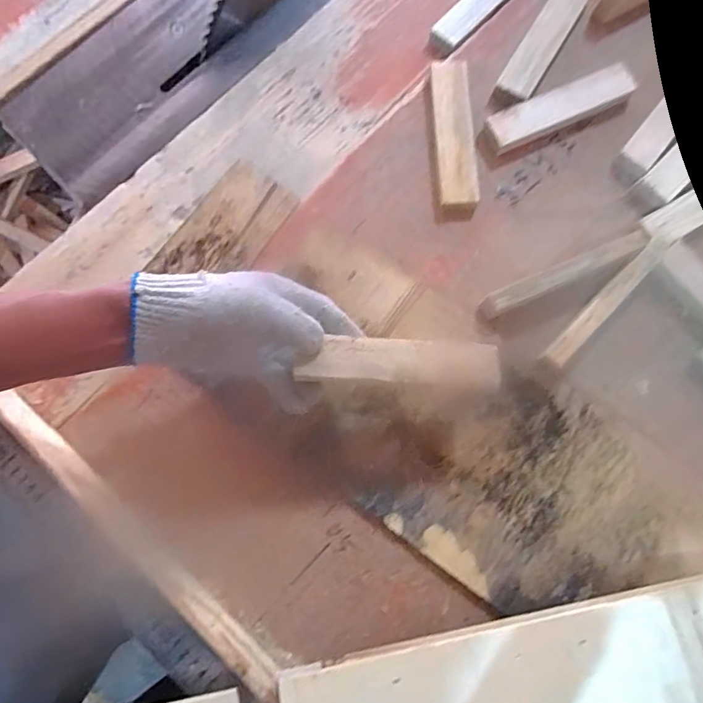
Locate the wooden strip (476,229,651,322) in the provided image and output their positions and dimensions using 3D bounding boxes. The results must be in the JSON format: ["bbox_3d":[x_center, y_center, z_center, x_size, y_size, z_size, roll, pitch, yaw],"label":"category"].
[{"bbox_3d":[0.197,-0.070,0.465,0.168,0.038,0.019,-24,80,-5],"label":"wooden strip"}]

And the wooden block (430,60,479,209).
[{"bbox_3d":[0.103,-0.218,0.496,0.038,0.018,0.158,-2,79,-1],"label":"wooden block"}]

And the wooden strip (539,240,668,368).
[{"bbox_3d":[0.231,-0.045,0.452,0.019,0.023,0.156,44,82,8],"label":"wooden strip"}]

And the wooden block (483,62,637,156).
[{"bbox_3d":[0.209,-0.247,0.497,0.156,0.022,0.035,-24,80,-5],"label":"wooden block"}]

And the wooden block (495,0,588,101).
[{"bbox_3d":[0.203,-0.327,0.515,0.036,0.018,0.156,31,81,6],"label":"wooden block"}]

